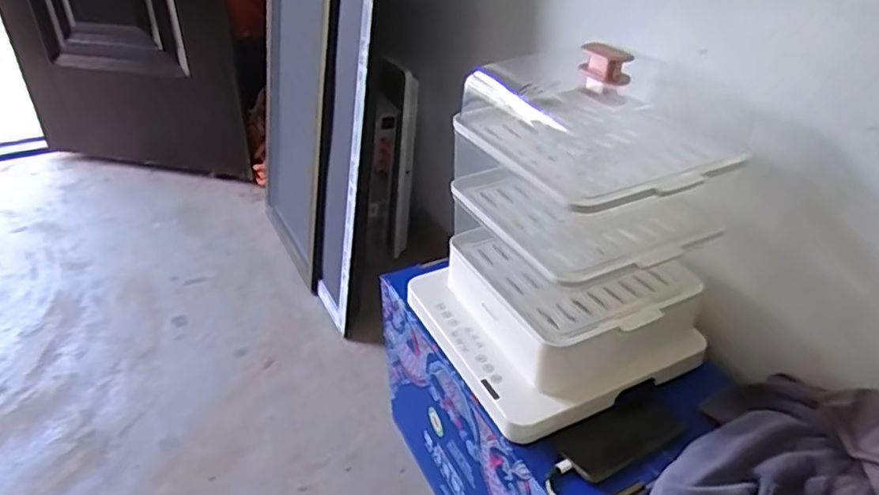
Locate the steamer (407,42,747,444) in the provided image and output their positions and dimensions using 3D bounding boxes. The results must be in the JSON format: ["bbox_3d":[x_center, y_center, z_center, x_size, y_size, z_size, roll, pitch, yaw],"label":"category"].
[{"bbox_3d":[0.152,-0.029,0.756,0.290,0.385,0.294,-16,37,-23],"label":"steamer"}]

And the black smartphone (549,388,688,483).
[{"bbox_3d":[0.236,0.247,0.784,0.154,0.014,0.073,-26,65,-3],"label":"black smartphone"}]

